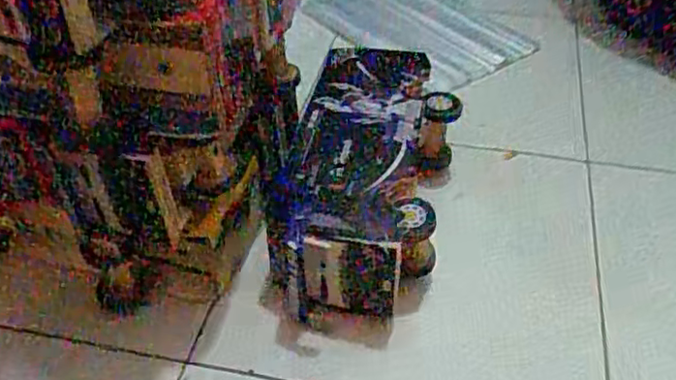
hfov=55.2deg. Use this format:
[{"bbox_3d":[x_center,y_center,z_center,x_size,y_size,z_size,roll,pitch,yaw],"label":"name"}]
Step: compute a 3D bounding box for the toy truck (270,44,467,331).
[{"bbox_3d":[0.037,-0.026,0.722,0.178,0.122,0.345,4,56,7],"label":"toy truck"}]

